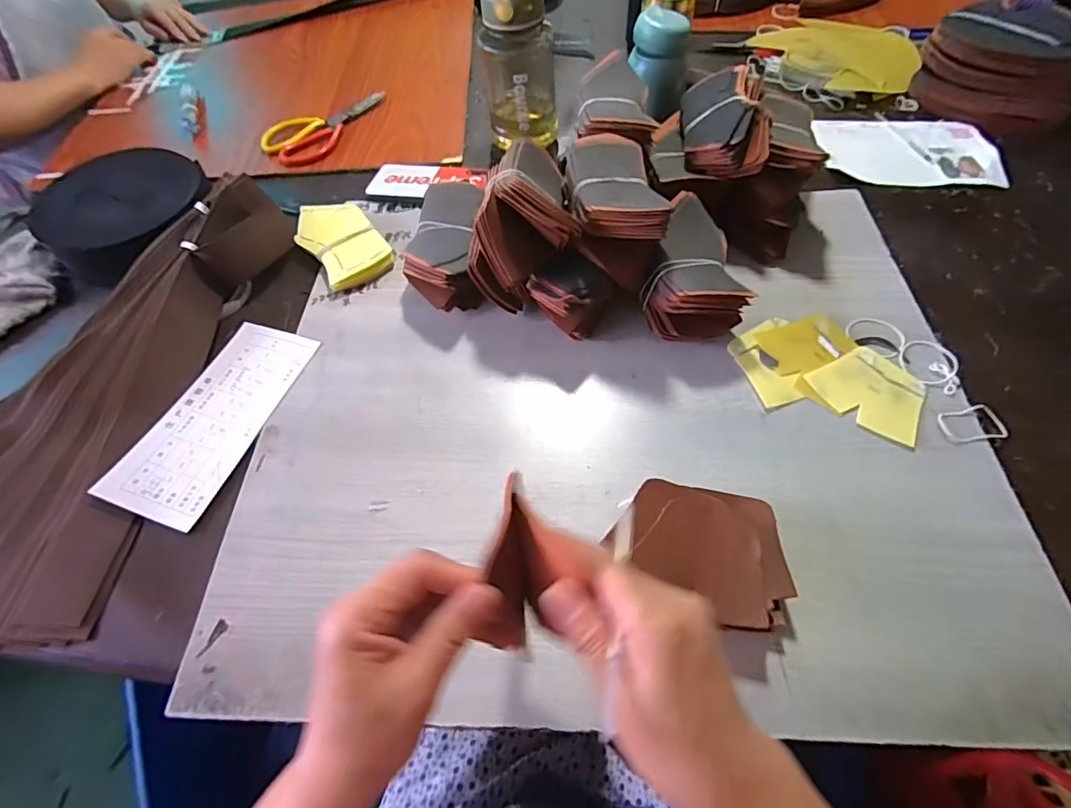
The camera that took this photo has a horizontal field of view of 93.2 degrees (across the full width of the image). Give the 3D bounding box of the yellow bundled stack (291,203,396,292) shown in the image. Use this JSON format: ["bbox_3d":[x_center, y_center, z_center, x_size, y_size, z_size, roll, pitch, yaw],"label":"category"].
[{"bbox_3d":[-0.231,-0.193,0.594,0.079,0.022,0.152,-34,62,-17],"label":"yellow bundled stack"}]

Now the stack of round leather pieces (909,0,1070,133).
[{"bbox_3d":[0.639,-0.467,0.691,0.193,0.076,0.203,32,65,21],"label":"stack of round leather pieces"}]

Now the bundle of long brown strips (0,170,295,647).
[{"bbox_3d":[-0.430,-0.043,0.489,0.234,0.056,0.483,5,58,6],"label":"bundle of long brown strips"}]

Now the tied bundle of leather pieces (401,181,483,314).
[{"bbox_3d":[-0.095,-0.169,0.544,0.077,0.062,0.159,-1,57,2],"label":"tied bundle of leather pieces"}]

